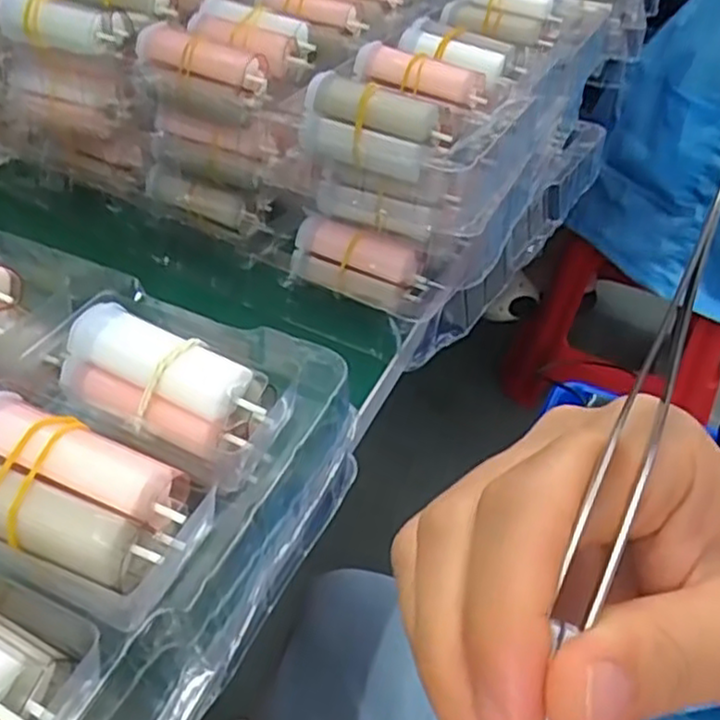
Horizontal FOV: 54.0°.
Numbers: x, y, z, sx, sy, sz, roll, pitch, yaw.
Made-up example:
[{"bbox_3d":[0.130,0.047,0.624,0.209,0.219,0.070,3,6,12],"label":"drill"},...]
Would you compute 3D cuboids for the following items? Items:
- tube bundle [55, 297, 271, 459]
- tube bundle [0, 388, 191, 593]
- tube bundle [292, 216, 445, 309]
[{"bbox_3d":[-0.066,0.006,0.233,0.067,0.023,0.026,20,43,15],"label":"tube bundle"},{"bbox_3d":[-0.084,0.035,0.196,0.067,0.026,0.033,17,42,13],"label":"tube bundle"},{"bbox_3d":[0.001,-0.048,0.356,0.073,0.028,0.018,21,43,17],"label":"tube bundle"}]

